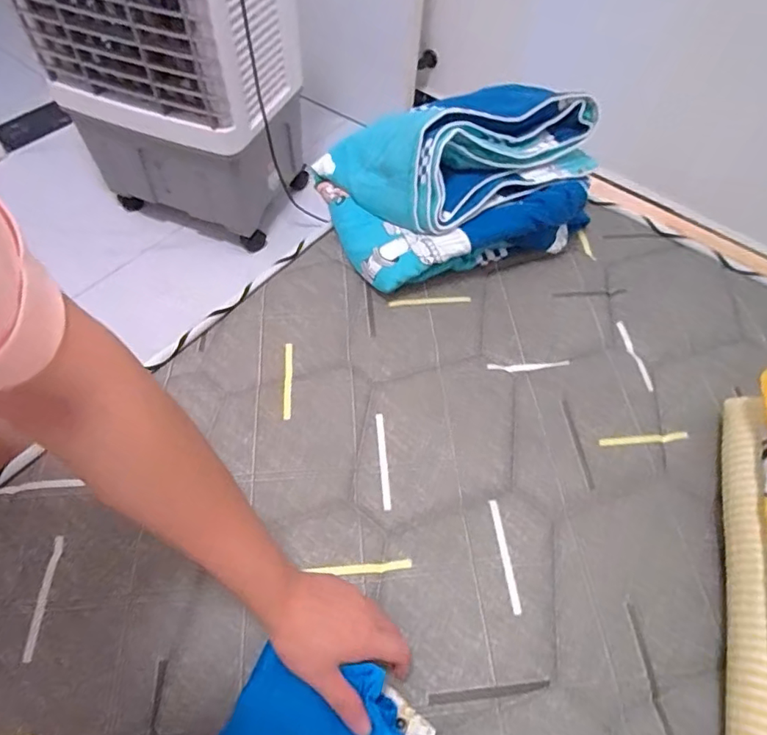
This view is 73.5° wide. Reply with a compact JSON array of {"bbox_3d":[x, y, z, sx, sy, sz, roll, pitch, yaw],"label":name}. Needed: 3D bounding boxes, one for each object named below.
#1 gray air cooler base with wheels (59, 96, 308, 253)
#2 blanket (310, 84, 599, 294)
[{"bbox_3d":[-0.444,-0.509,1.240,0.464,0.281,0.304,17,57,7],"label":"gray air cooler base with wheels"},{"bbox_3d":[0.107,-0.269,0.702,0.351,0.156,0.261,-13,58,-13],"label":"blanket"}]

